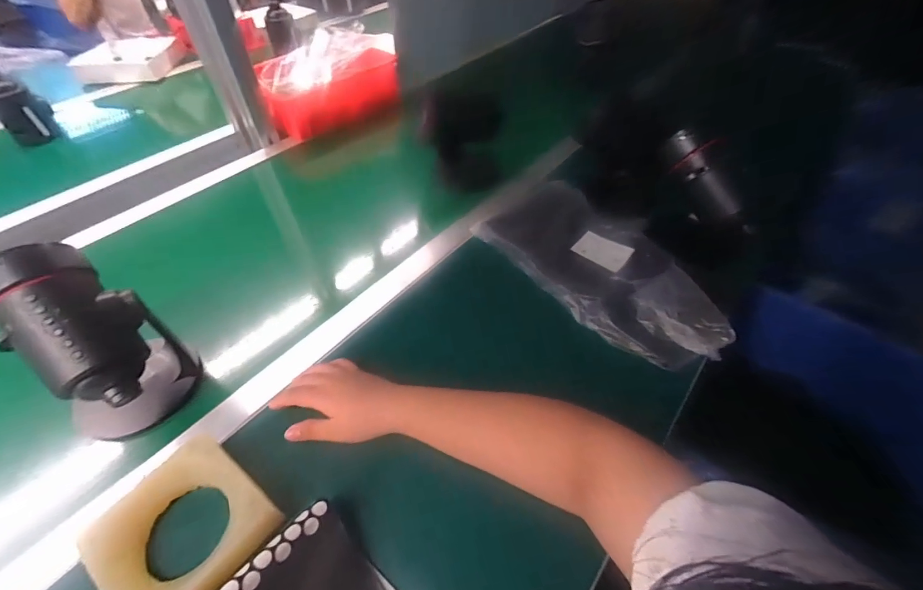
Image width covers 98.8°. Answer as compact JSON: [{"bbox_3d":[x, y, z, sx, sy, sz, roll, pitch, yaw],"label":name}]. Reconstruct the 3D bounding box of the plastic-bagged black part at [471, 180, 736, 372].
[{"bbox_3d":[0.189,-0.043,0.522,0.162,0.037,0.319,-30,56,-20],"label":"plastic-bagged black part"}]

